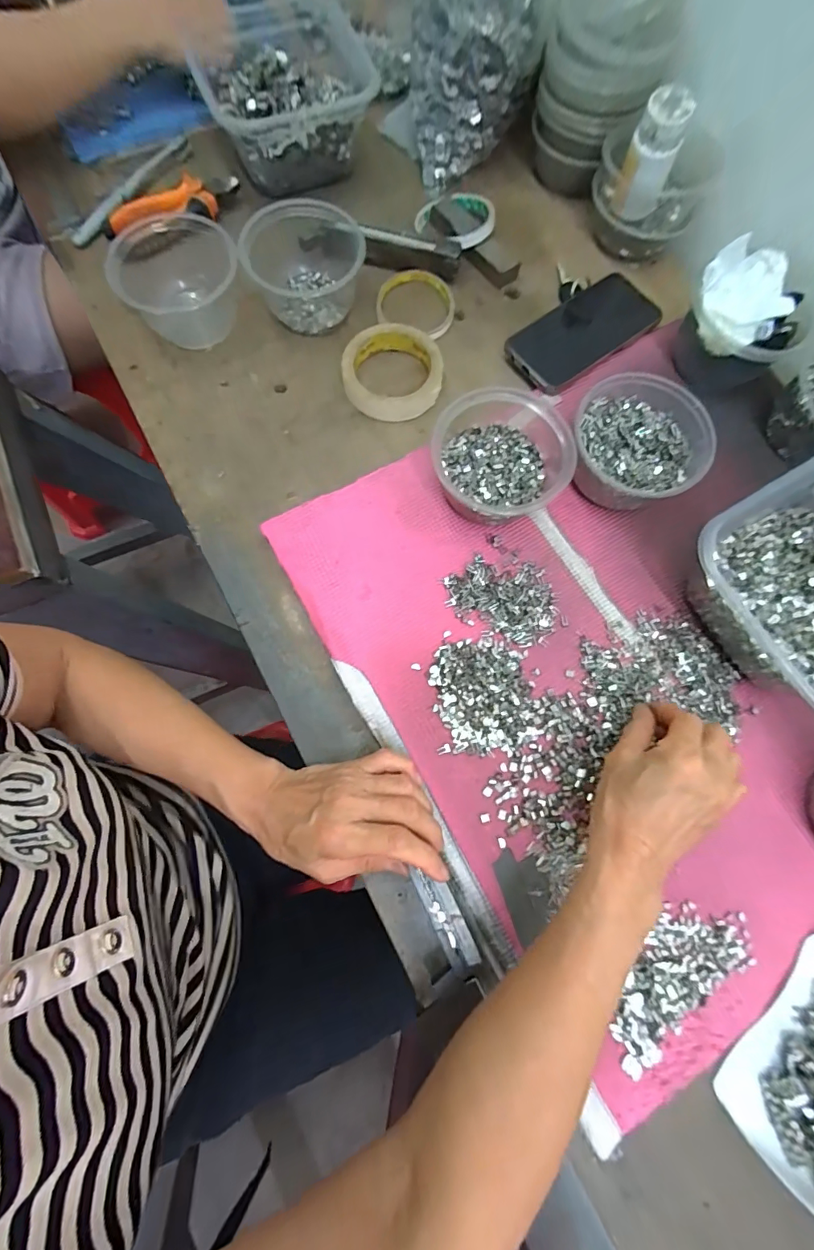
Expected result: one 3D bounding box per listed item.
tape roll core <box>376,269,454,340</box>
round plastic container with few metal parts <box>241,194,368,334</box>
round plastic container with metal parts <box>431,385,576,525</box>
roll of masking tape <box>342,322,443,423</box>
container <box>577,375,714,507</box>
[{"bbox_3d":[0.010,-0.345,0.479,0.081,0.017,0.080,0,76,-1],"label":"tape roll core"},{"bbox_3d":[-0.094,-0.356,0.450,0.129,0.058,0.098,-20,77,-6],"label":"round plastic container with few metal parts"},{"bbox_3d":[0.082,-0.143,0.394,0.115,0.061,0.117,0,76,-1],"label":"round plastic container with metal parts"},{"bbox_3d":[-0.012,-0.256,0.449,0.094,0.024,0.099,0,76,-1],"label":"roll of masking tape"},{"bbox_3d":[0.201,-0.158,0.403,0.109,0.056,0.116,0,76,-1],"label":"container"}]

